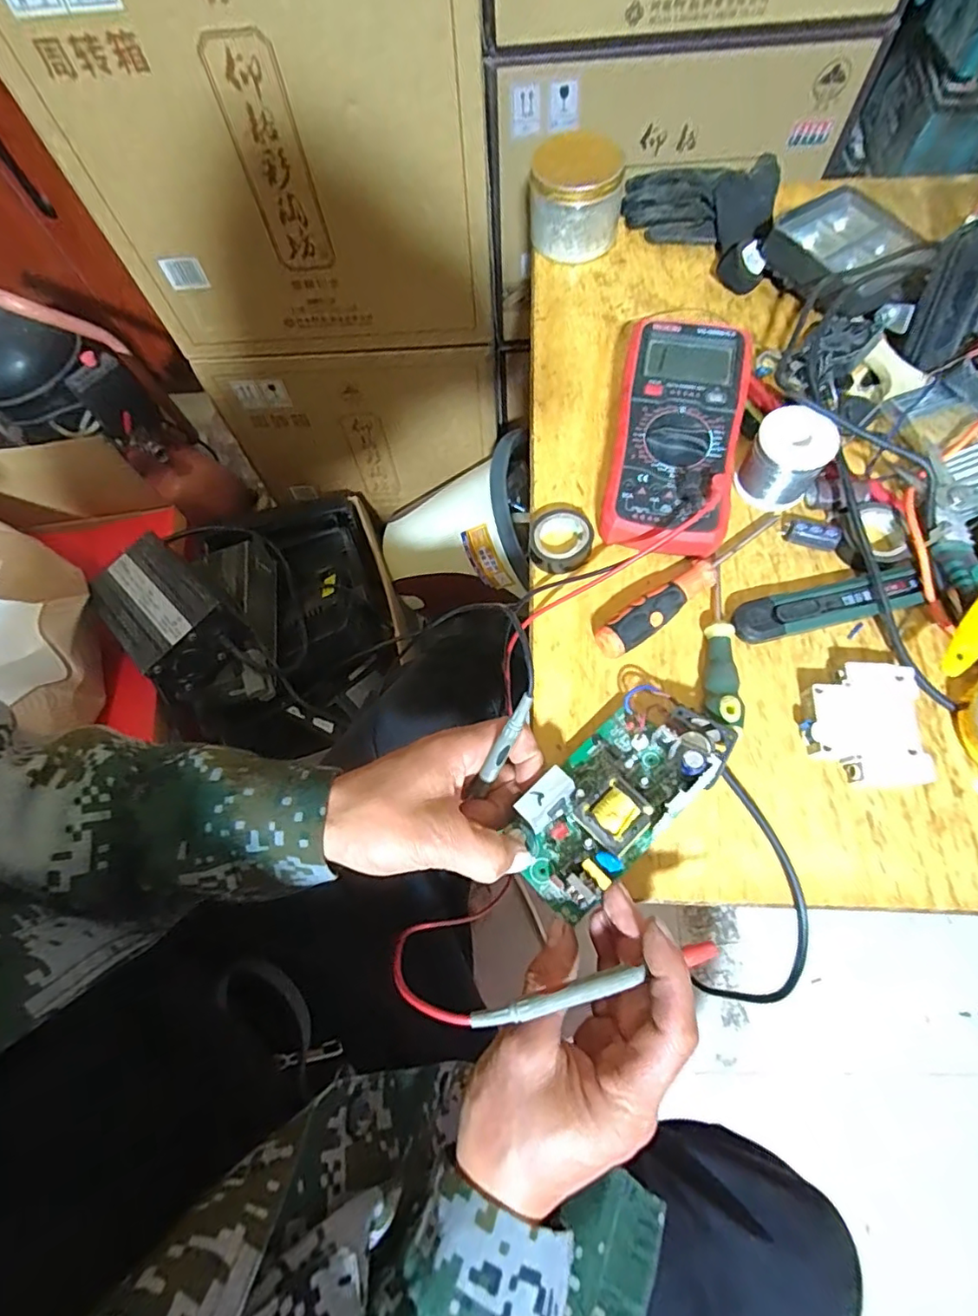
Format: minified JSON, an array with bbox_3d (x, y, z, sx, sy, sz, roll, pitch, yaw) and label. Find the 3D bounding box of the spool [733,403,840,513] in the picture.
[{"bbox_3d":[0.219,-0.148,0.409,0.051,0.043,0.052,-1,72,2],"label":"spool"}]

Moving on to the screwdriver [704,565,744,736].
[{"bbox_3d":[0.158,-0.007,0.379,0.019,0.018,0.120,7,59,5],"label":"screwdriver"}]

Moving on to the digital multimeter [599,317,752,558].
[{"bbox_3d":[0.139,-0.165,0.419,0.091,0.052,0.186,9,73,6],"label":"digital multimeter"}]

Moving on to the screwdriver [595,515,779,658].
[{"bbox_3d":[0.147,-0.054,0.395,0.171,0.027,0.024,-35,74,-8],"label":"screwdriver"}]

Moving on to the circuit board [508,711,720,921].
[{"bbox_3d":[0.073,0.082,0.331,0.134,0.037,0.069,-42,75,-11],"label":"circuit board"}]

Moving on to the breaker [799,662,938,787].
[{"bbox_3d":[0.238,0.041,0.357,0.068,0.016,0.075,2,72,3],"label":"breaker"}]

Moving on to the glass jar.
[{"bbox_3d":[0.081,-0.432,0.524,0.083,0.068,0.083,-1,72,2],"label":"glass jar"}]

